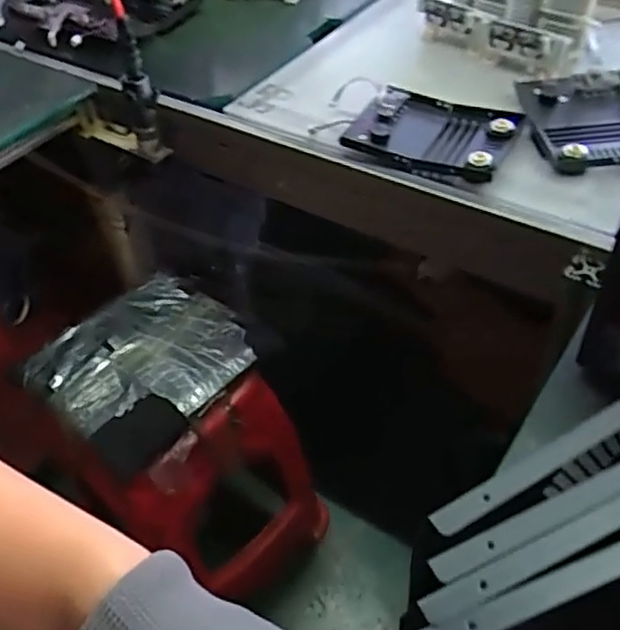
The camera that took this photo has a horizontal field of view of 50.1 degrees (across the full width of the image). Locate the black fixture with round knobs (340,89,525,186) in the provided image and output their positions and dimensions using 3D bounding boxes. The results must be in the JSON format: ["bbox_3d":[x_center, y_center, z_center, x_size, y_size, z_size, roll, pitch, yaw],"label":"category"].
[{"bbox_3d":[0.159,-0.238,0.879,0.209,0.032,0.154,19,51,23],"label":"black fixture with round knobs"}]

